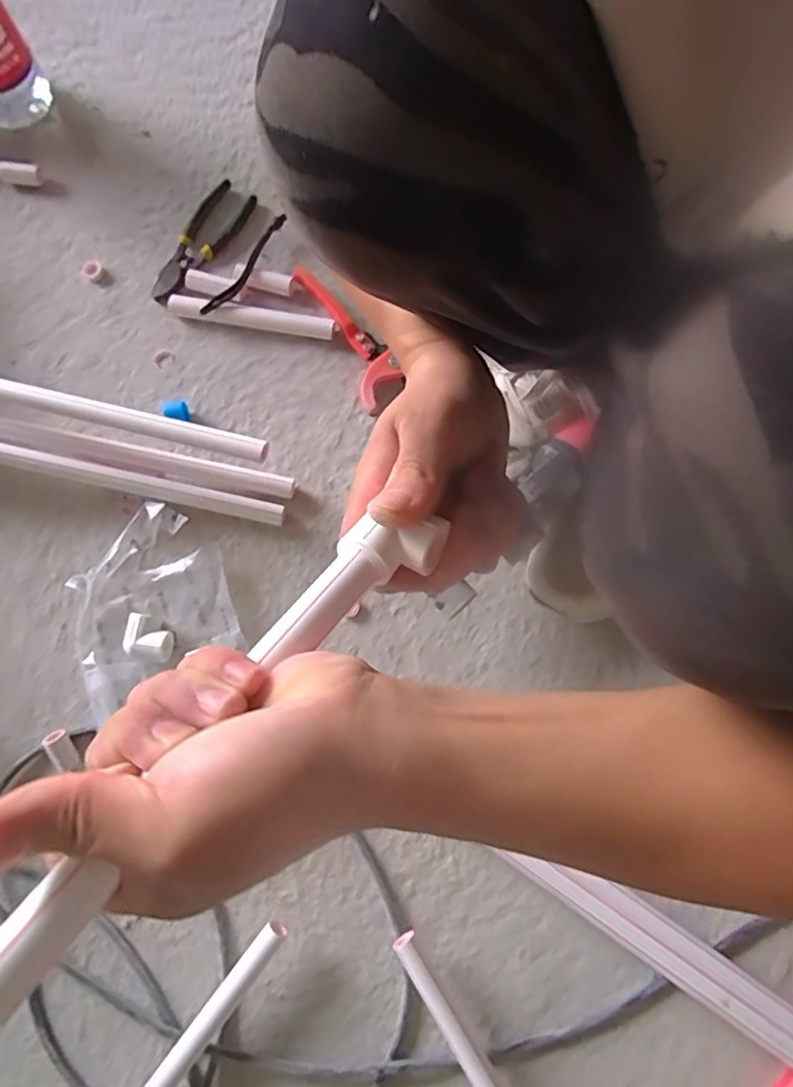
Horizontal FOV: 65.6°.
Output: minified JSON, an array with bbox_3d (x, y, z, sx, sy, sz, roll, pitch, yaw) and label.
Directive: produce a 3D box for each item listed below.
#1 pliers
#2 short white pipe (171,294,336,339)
[{"bbox_3d":[-0.217,-0.330,0.675,0.055,0.013,0.162,31,80,7],"label":"pliers"},{"bbox_3d":[-0.152,-0.239,0.647,0.174,0.023,0.021,8,78,3],"label":"short white pipe"}]

